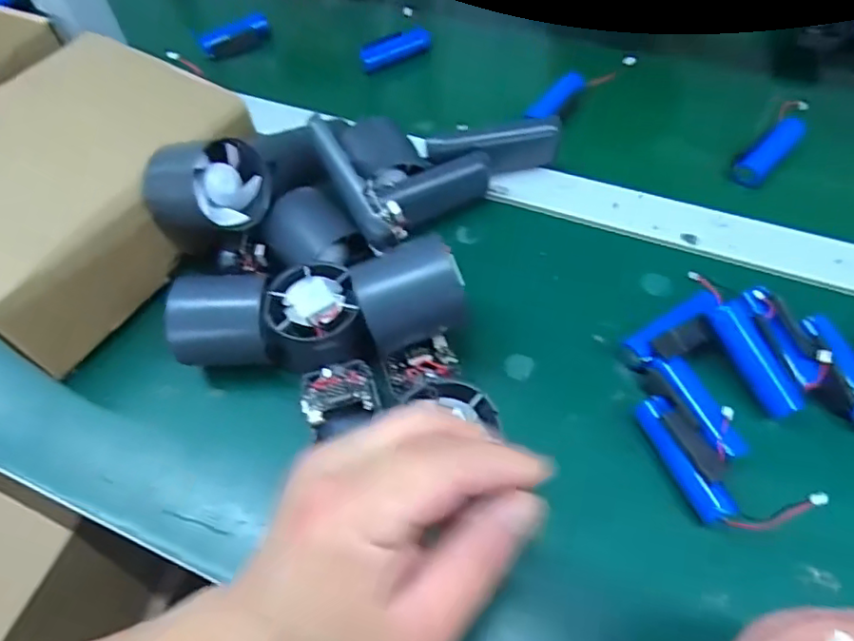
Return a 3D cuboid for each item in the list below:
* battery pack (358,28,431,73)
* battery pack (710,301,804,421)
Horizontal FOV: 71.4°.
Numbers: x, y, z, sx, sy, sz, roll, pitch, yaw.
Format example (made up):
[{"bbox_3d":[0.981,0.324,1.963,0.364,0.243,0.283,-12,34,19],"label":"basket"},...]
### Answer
[{"bbox_3d":[-0.029,-0.248,0.543,0.069,0.017,0.024,-23,58,-11],"label":"battery pack"},{"bbox_3d":[0.182,0.021,0.329,0.021,0.013,0.065,-18,71,-8],"label":"battery pack"}]

